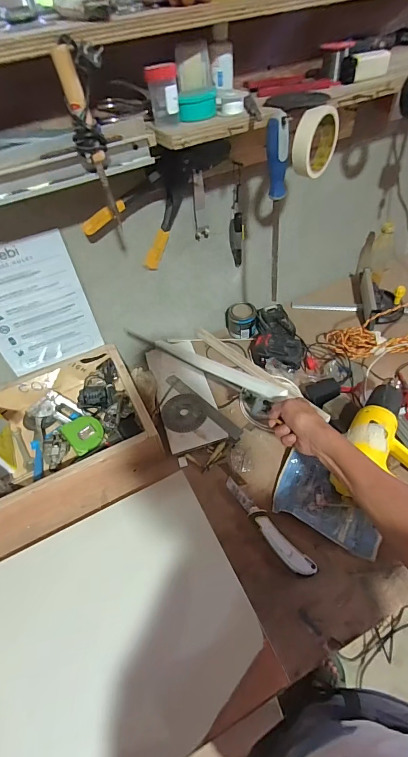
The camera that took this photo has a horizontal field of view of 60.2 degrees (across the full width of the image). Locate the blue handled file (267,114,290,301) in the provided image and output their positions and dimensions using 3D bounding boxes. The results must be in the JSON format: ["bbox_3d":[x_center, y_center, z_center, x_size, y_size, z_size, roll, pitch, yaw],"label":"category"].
[{"bbox_3d":[0.120,-0.275,0.612,0.033,0.294,0.027,7,51,13],"label":"blue handled file"}]

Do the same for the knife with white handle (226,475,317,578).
[{"bbox_3d":[0.110,0.263,0.636,0.036,0.014,0.212,-33,54,-20],"label":"knife with white handle"}]

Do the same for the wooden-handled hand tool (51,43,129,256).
[{"bbox_3d":[-0.149,-0.299,0.487,0.035,0.233,0.034,-12,49,-4],"label":"wooden-handled hand tool"}]

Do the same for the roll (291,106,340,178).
[{"bbox_3d":[0.175,-0.371,0.546,0.032,0.088,0.091,30,59,28],"label":"roll"}]

